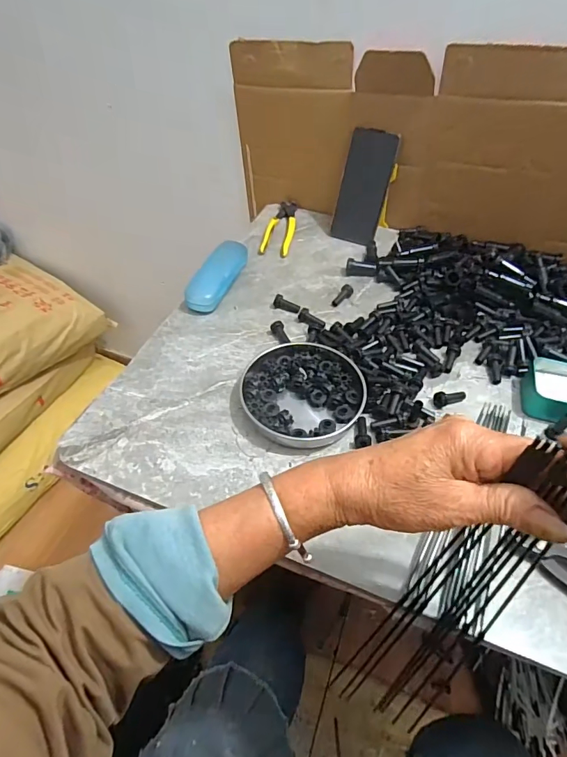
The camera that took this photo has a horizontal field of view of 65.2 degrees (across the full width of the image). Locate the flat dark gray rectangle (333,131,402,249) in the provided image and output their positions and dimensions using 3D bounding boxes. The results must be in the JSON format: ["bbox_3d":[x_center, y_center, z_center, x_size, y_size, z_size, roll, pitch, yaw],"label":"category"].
[{"bbox_3d":[0.128,-0.305,0.711,0.078,0.164,0.011,21,29,16],"label":"flat dark gray rectangle"}]

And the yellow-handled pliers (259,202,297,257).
[{"bbox_3d":[-0.001,-0.264,0.763,0.047,0.008,0.180,9,48,6],"label":"yellow-handled pliers"}]

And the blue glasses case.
[{"bbox_3d":[-0.092,-0.151,0.644,0.044,0.043,0.144,19,49,14],"label":"blue glasses case"}]

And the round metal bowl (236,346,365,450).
[{"bbox_3d":[0.020,0.015,0.507,0.139,0.024,0.133,1,47,-1],"label":"round metal bowl"}]

